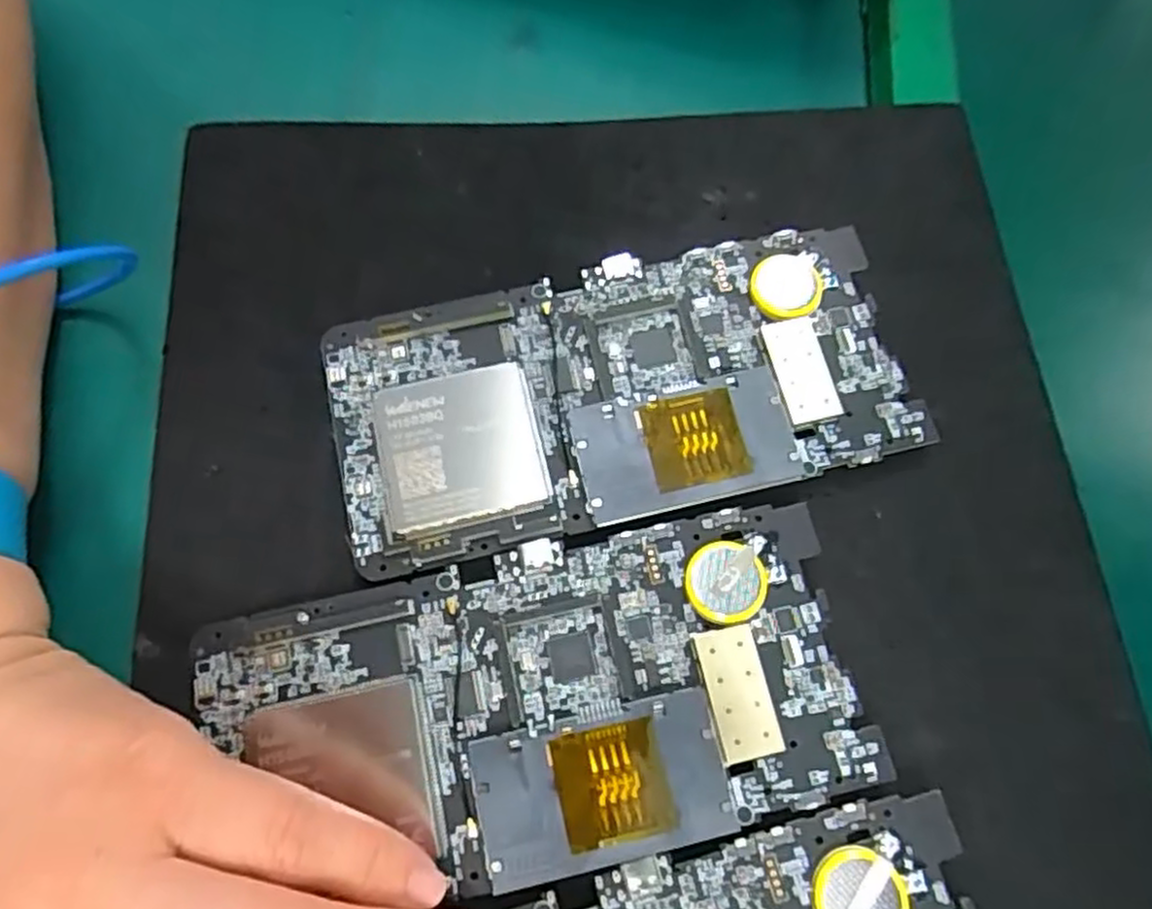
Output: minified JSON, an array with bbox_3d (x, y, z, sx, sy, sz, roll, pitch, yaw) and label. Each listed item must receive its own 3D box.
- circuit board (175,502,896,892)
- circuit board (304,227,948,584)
[{"bbox_3d":[-0.009,0.060,0.179,0.149,0.005,0.072,-12,73,-4],"label":"circuit board"},{"bbox_3d":[0.010,-0.017,0.205,0.150,0.007,0.072,-15,73,-5],"label":"circuit board"}]

